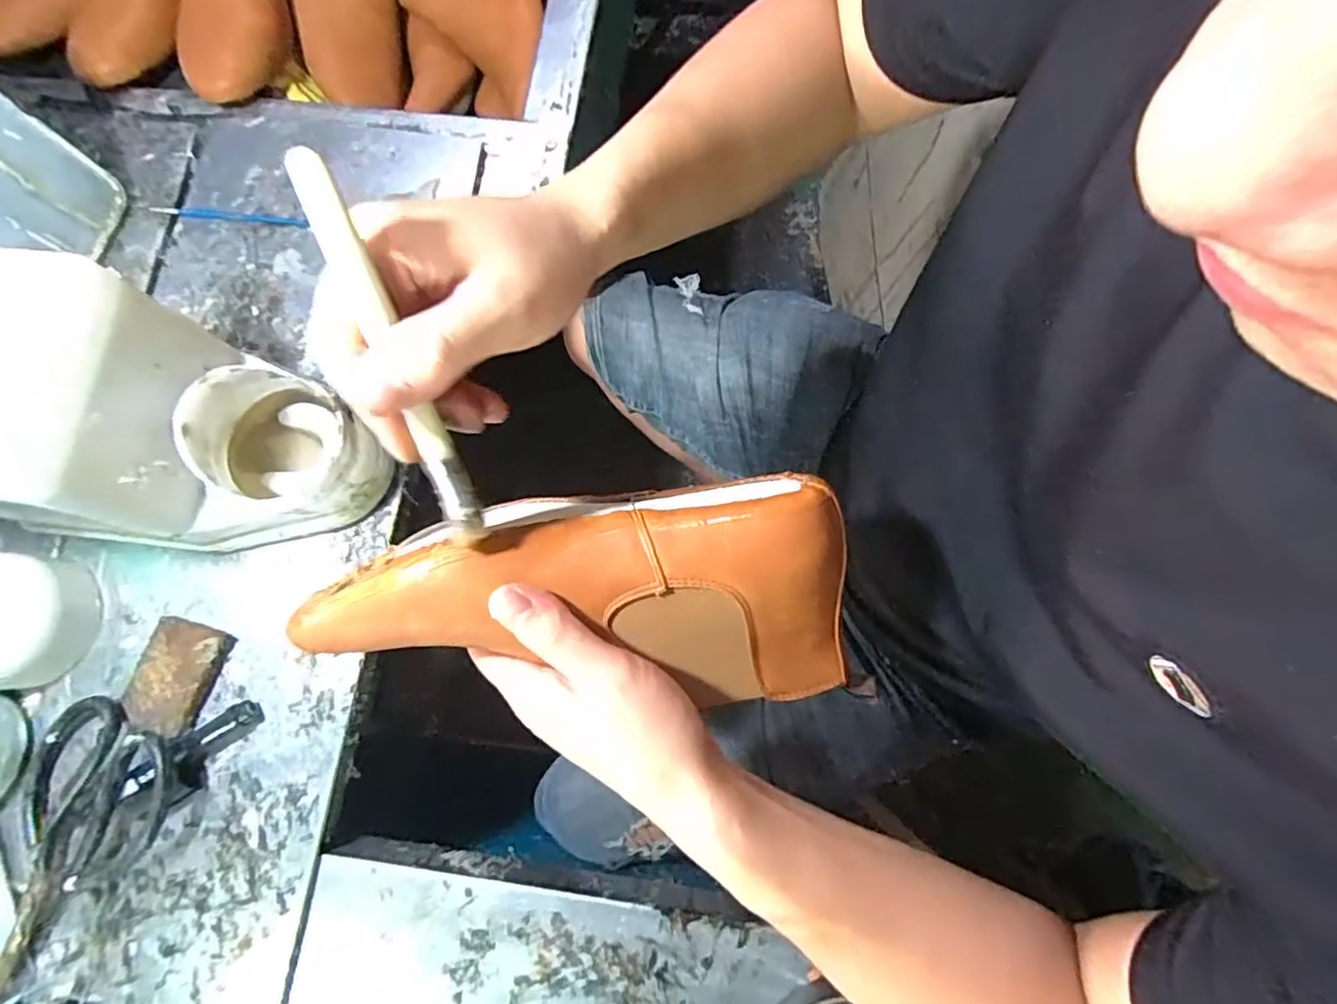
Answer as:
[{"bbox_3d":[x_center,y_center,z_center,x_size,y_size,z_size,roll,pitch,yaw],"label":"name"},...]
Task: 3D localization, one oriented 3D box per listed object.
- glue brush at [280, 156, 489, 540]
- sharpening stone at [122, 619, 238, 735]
[{"bbox_3d":[-0.100,-0.047,0.226,0.015,0.005,0.146,-16,119,-2],"label":"glue brush"},{"bbox_3d":[-0.333,0.117,0.412,0.050,0.015,0.071,16,79,5],"label":"sharpening stone"}]

